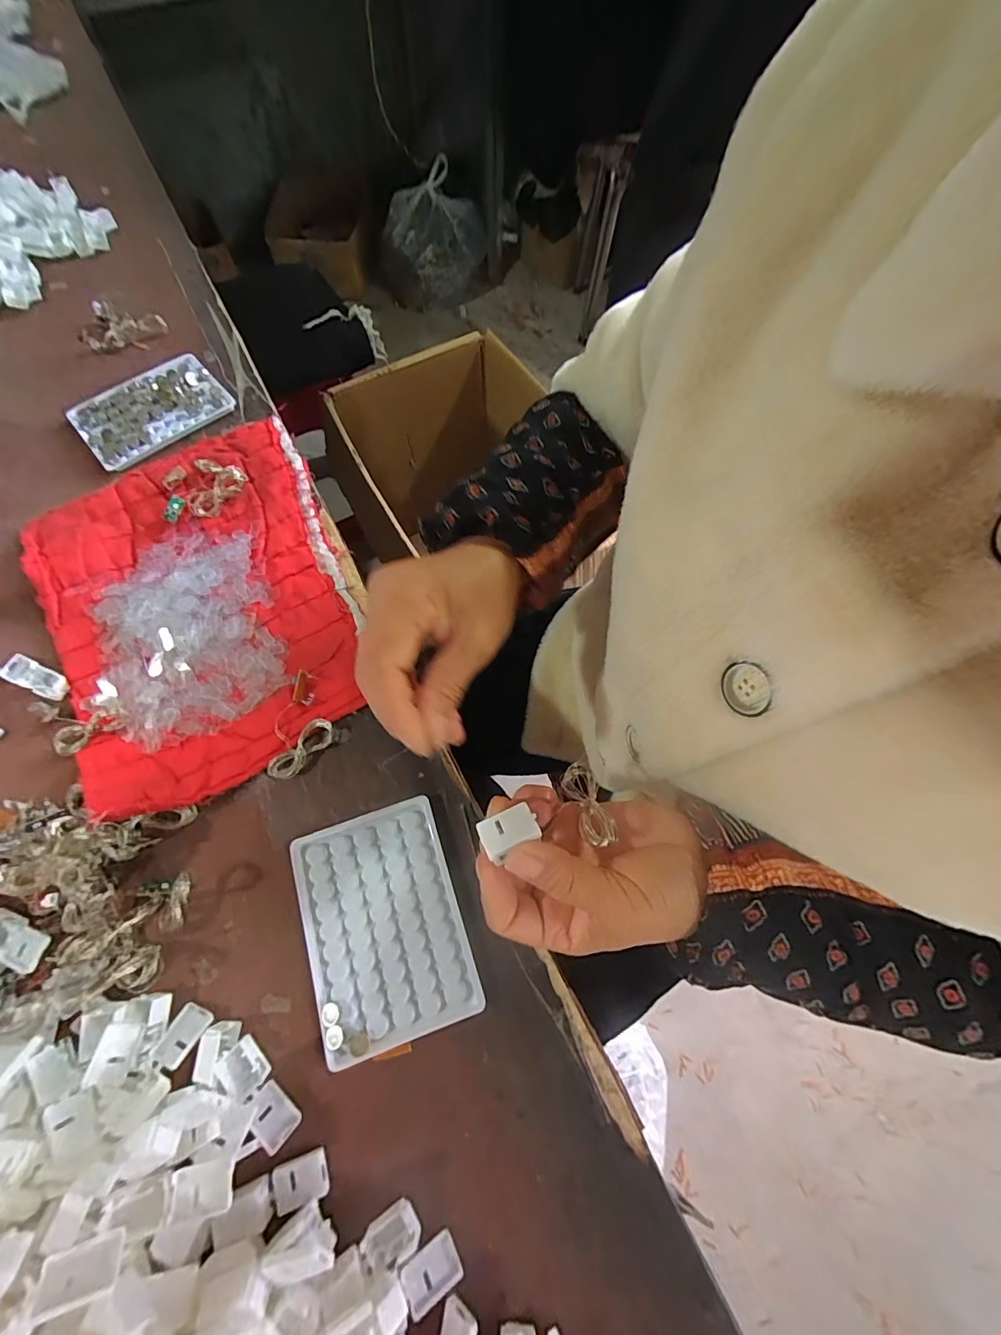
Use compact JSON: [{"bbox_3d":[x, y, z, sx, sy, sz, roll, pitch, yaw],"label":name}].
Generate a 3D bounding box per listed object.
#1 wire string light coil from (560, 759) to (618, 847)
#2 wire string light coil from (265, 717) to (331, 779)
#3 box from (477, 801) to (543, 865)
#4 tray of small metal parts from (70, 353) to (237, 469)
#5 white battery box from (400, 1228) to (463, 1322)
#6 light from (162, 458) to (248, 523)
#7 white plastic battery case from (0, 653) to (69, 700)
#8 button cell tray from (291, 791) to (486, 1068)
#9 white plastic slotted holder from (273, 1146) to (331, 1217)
[{"bbox_3d":[0.045,0.069,0.238,0.016,0.009,0.048,-12,32,-5],"label":"wire string light coil"},{"bbox_3d":[-0.141,0.058,0.321,0.019,0.007,0.051,40,74,13],"label":"wire string light coil"},{"bbox_3d":[0.004,0.080,0.215,0.025,0.011,0.020,-23,40,-7],"label":"box"},{"bbox_3d":[-0.336,-0.250,0.435,0.129,0.007,0.094,-38,74,-13],"label":"tray of small metal parts"},{"bbox_3d":[-0.035,0.306,0.229,0.026,0.008,0.020,-25,72,-9],"label":"white battery box"},{"bbox_3d":[-0.255,-0.159,0.390,0.068,0.020,0.056,-20,71,-7],"label":"light"},{"bbox_3d":[-0.350,0.006,0.339,0.059,0.004,0.020,23,71,8],"label":"white plastic battery case"},{"bbox_3d":[-0.075,0.160,0.286,0.094,0.007,0.129,-18,71,-7],"label":"button cell tray"},{"bbox_3d":[-0.108,0.276,0.244,0.028,0.004,0.020,-18,71,-7],"label":"white plastic slotted holder"}]

